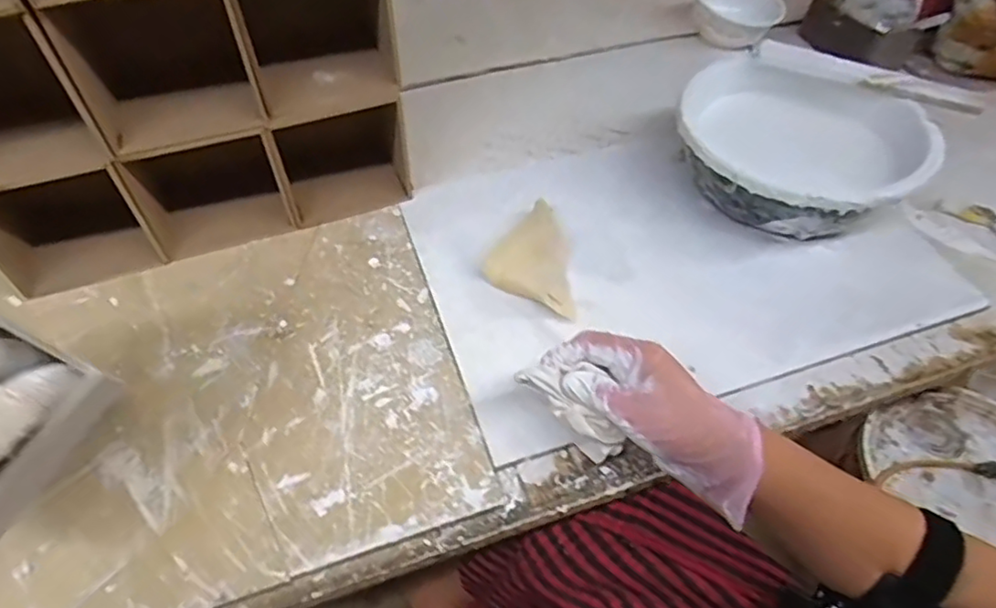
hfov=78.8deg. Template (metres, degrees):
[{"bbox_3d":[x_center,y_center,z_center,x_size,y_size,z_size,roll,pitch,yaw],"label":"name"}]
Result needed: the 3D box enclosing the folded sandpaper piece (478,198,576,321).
[{"bbox_3d":[0.045,-0.039,0.527,0.089,0.021,0.091,29,57,20],"label":"folded sandpaper piece"}]

